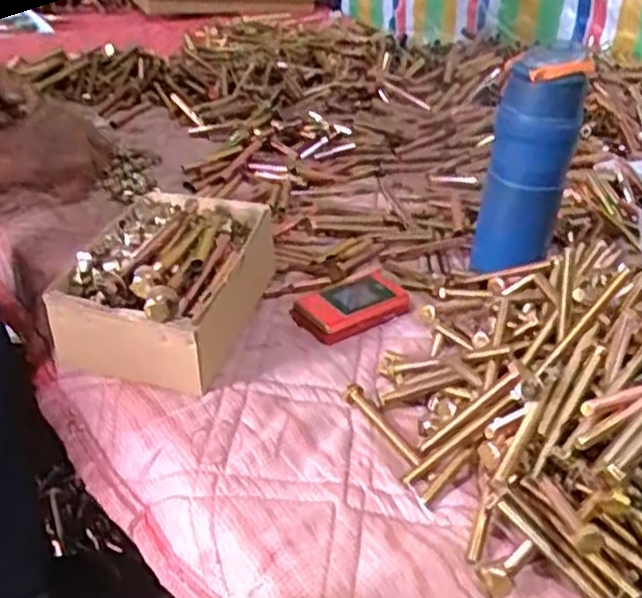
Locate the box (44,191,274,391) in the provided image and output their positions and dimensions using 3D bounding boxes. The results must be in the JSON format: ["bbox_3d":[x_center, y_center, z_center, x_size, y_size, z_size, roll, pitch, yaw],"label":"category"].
[{"bbox_3d":[-0.129,-0.017,0.628,0.130,0.081,0.184,12,35,11],"label":"box"}]

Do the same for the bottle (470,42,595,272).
[{"bbox_3d":[0.200,-0.128,0.713,0.075,0.214,0.063,13,36,13],"label":"bottle"}]

